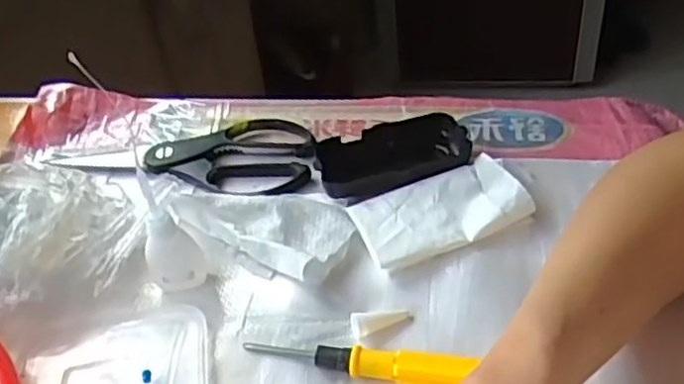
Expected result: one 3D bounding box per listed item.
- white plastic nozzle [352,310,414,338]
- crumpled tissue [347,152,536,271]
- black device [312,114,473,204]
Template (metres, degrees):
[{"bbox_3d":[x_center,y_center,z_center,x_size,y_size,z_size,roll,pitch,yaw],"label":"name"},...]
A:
[{"bbox_3d":[0.023,0.076,0.419,0.037,0.011,0.013,-15,42,-9],"label":"white plastic nozzle"},{"bbox_3d":[0.066,0.014,0.476,0.112,0.019,0.061,-17,42,-11],"label":"crumpled tissue"},{"bbox_3d":[0.037,-0.028,0.514,0.111,0.016,0.060,-16,42,-10],"label":"black device"}]

